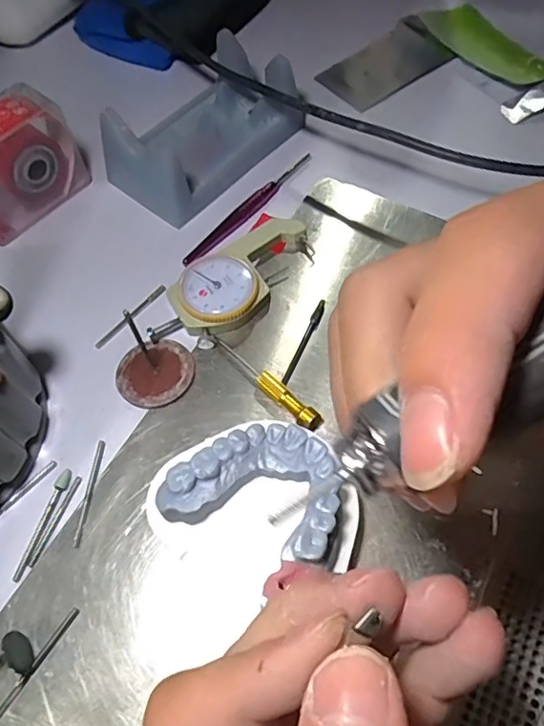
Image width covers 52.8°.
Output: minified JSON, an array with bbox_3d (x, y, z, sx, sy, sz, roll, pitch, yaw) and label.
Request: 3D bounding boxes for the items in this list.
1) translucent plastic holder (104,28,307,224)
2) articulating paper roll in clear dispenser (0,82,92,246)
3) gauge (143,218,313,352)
[{"bbox_3d":[-0.038,-0.131,0.303,0.066,0.038,0.106,40,70,22],"label":"translucent plastic holder"},{"bbox_3d":[-0.133,-0.102,0.282,0.027,0.051,0.066,33,68,19],"label":"articulating paper roll in clear dispenser"},{"bbox_3d":[-0.017,-0.038,0.265,0.040,0.012,0.090,40,70,22],"label":"gauge"}]

